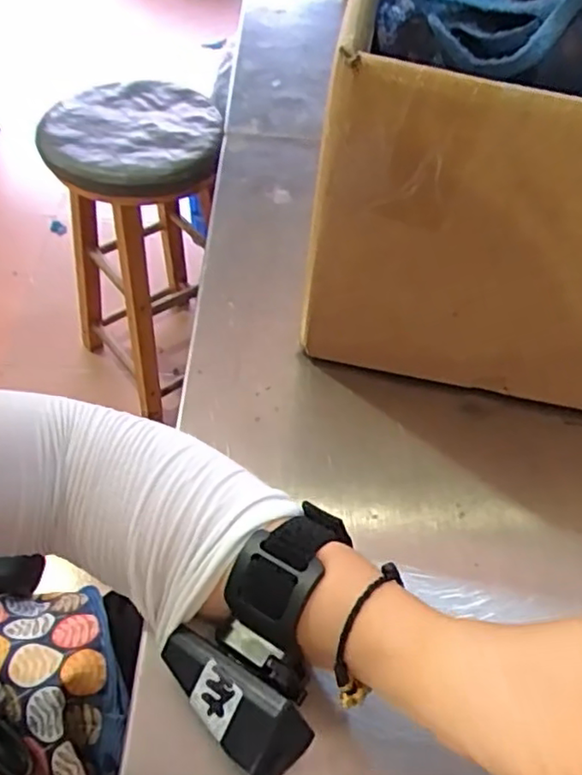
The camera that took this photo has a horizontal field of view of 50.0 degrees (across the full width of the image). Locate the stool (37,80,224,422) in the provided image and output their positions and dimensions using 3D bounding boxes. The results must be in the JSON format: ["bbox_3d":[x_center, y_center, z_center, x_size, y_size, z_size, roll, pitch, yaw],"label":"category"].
[{"bbox_3d":[-0.255,-0.228,1.129,0.263,0.545,0.276,3,54,-4],"label":"stool"}]

